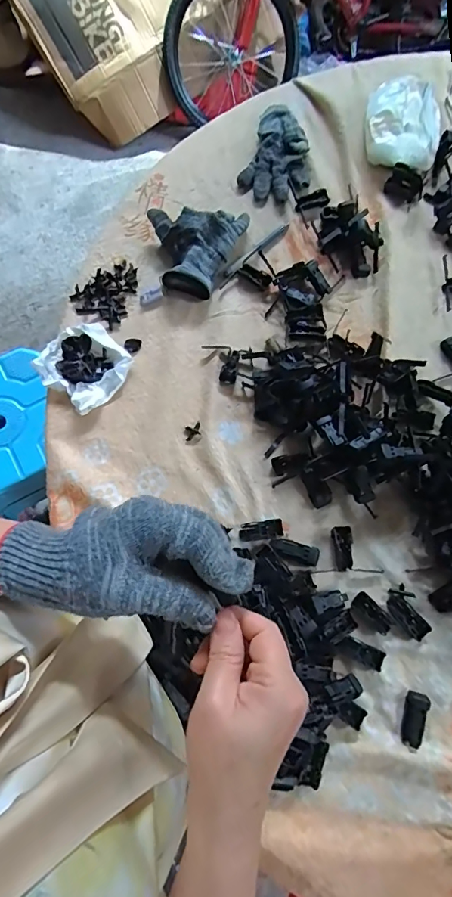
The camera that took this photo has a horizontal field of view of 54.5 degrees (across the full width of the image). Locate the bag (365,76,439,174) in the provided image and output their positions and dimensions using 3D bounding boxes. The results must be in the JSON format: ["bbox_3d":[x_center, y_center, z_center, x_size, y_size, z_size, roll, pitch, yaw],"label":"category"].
[{"bbox_3d":[0.257,-0.471,0.629,0.109,0.050,0.134,16,74,3],"label":"bag"}]

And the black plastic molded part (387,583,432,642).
[{"bbox_3d":[0.194,0.174,0.466,0.031,0.011,0.052,-37,78,-11],"label":"black plastic molded part"}]

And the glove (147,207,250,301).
[{"bbox_3d":[-0.035,-0.257,0.573,0.128,0.040,0.119,0,74,-1],"label":"glove"}]

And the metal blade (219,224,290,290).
[{"bbox_3d":[0.038,-0.263,0.592,0.013,0.005,0.137,44,78,10],"label":"metal blade"}]

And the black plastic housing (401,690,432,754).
[{"bbox_3d":[0.189,0.273,0.440,0.021,0.011,0.052,20,75,5],"label":"black plastic housing"}]

